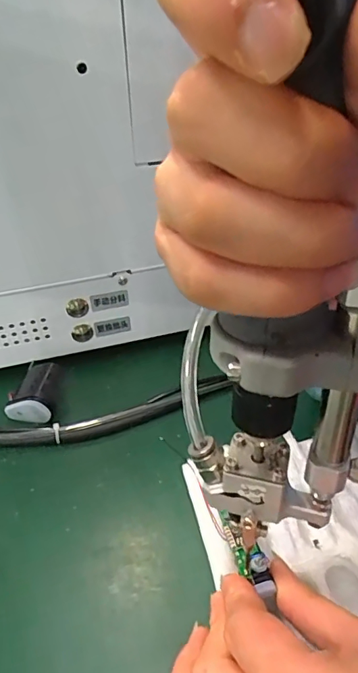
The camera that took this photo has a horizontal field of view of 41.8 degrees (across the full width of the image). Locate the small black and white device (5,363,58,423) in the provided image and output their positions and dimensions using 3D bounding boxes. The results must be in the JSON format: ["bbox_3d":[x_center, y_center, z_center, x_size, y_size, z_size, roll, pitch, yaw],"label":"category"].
[{"bbox_3d":[-0.110,0.043,0.361,0.037,0.024,0.039,-2,36,1],"label":"small black and white device"}]

